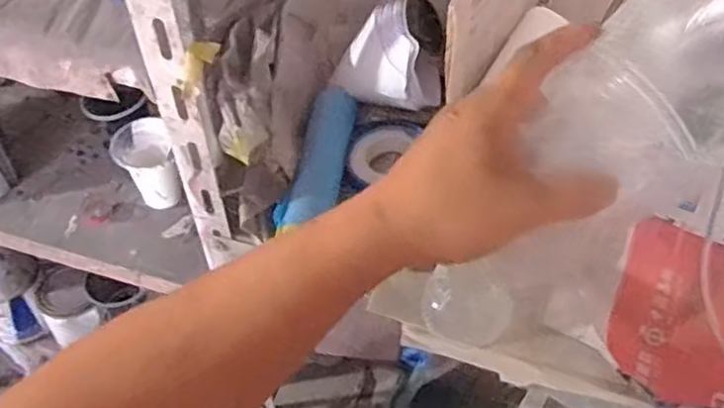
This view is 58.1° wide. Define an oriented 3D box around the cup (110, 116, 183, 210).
[{"bbox_3d":[-0.272,-0.049,0.824,0.069,0.081,0.080,-15,51,-14],"label":"cup"}]

